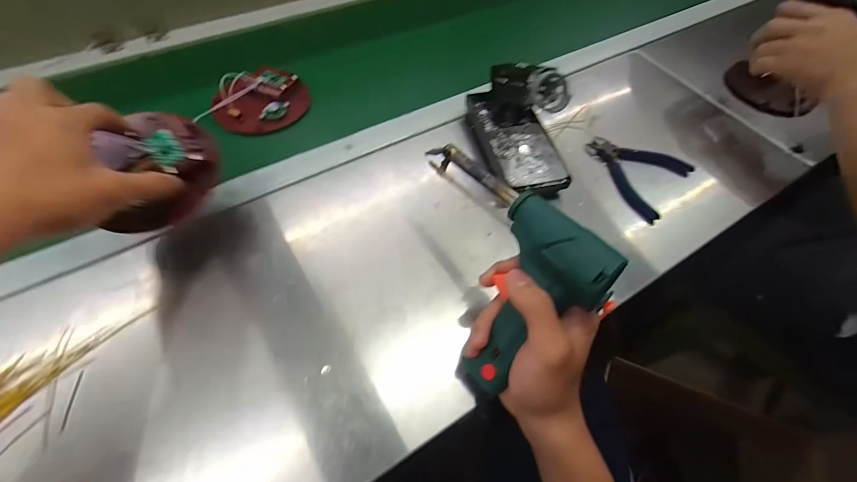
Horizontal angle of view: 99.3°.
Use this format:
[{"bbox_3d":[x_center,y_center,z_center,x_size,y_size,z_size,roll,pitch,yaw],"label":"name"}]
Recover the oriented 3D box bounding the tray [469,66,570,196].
[{"bbox_3d":[0.106,-0.145,0.411,0.082,0.115,0.170,-11,59,-9],"label":"tray"}]

